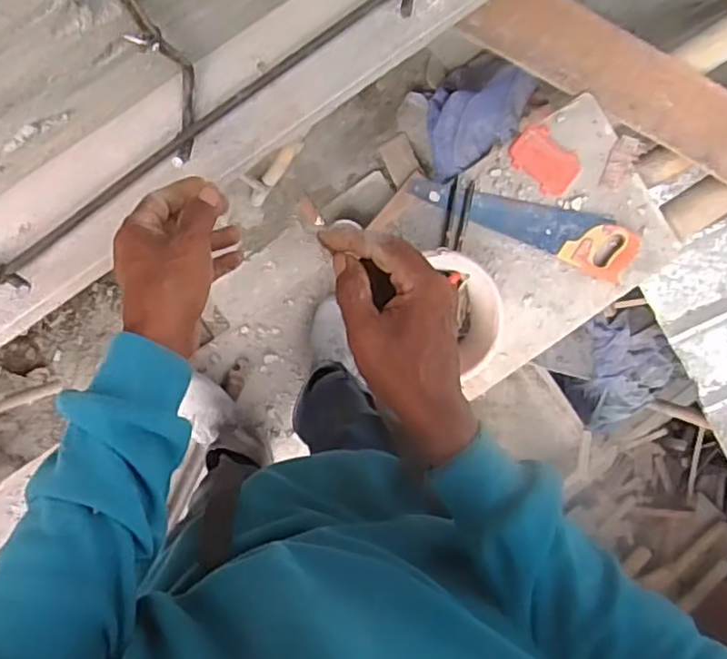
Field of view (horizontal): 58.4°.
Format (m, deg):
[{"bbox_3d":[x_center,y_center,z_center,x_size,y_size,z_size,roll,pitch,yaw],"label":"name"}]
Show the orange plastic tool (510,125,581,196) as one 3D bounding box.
[{"bbox_3d":[0.376,-0.351,1.339,0.146,0.010,0.104,35,90,-10],"label":"orange plastic tool"}]

